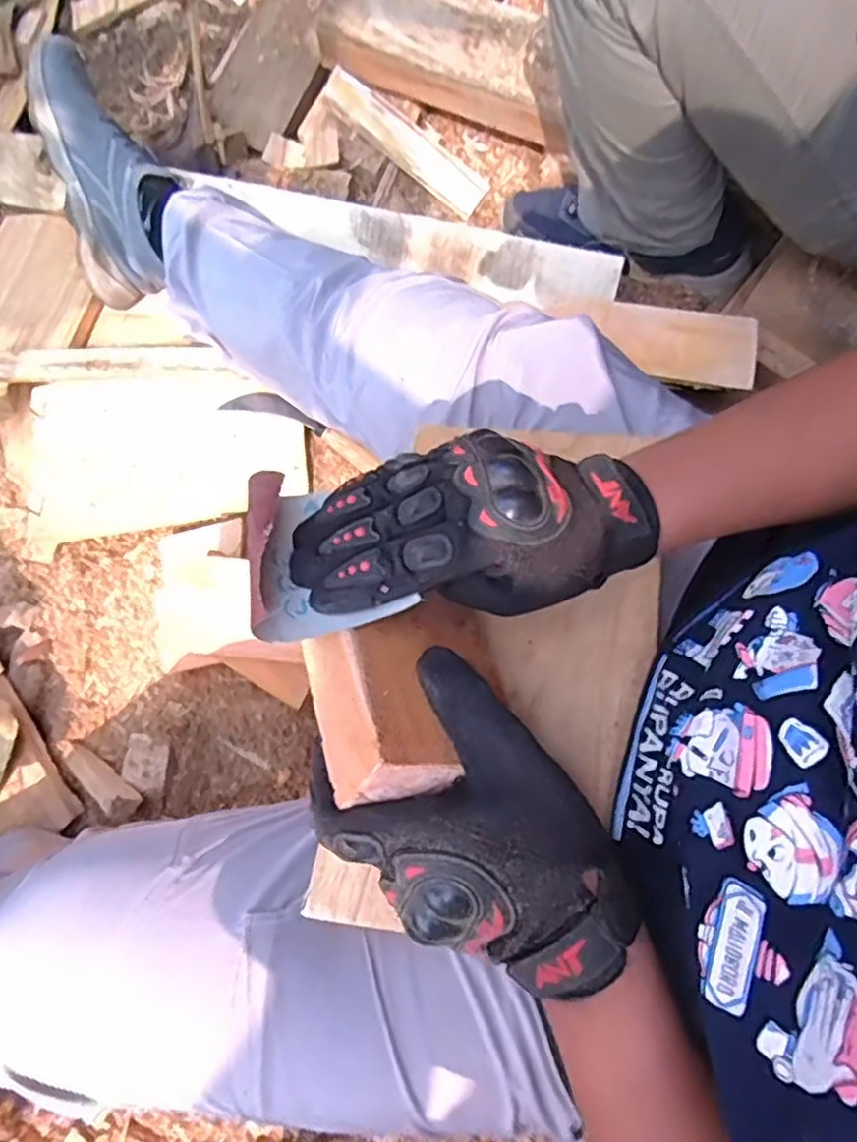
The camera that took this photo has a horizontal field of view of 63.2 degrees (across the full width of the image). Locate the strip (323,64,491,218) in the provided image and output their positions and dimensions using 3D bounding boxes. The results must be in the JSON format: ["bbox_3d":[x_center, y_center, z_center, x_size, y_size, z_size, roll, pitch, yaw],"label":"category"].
[{"bbox_3d":[-0.031,-0.544,0.888,0.237,0.049,0.015,36,38,-3],"label":"strip"}]

